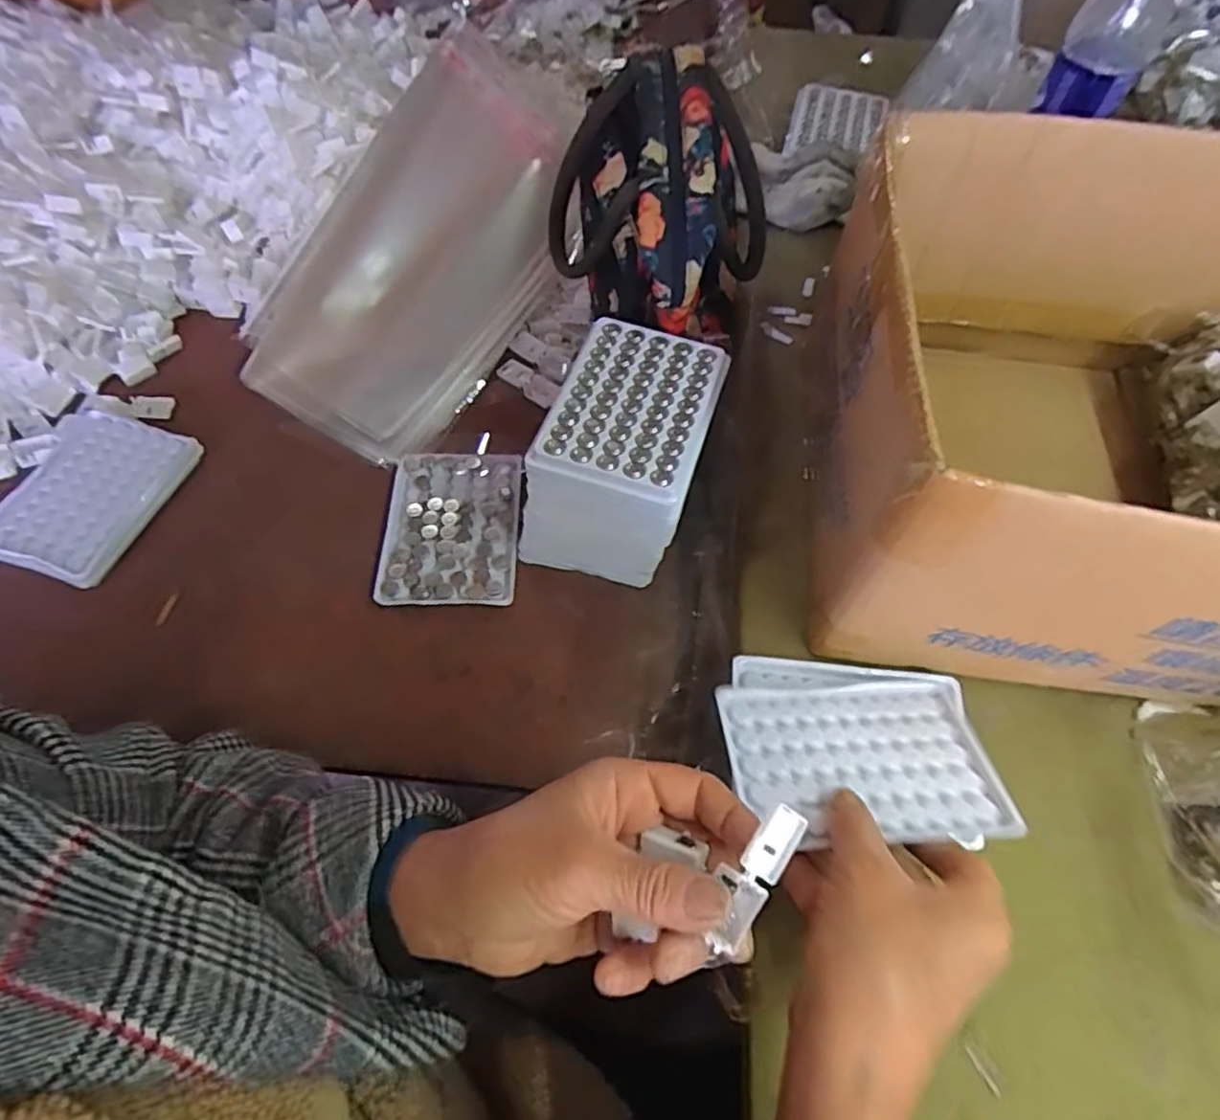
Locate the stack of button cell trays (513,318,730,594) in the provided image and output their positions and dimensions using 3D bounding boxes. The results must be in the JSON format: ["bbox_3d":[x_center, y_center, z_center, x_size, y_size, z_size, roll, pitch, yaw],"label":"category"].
[{"bbox_3d":[0.010,-0.068,0.455,0.101,0.108,0.127,17,60,8],"label":"stack of button cell trays"}]

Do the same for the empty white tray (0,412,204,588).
[{"bbox_3d":[-0.378,-0.048,0.496,0.112,0.013,0.127,15,60,7],"label":"empty white tray"}]

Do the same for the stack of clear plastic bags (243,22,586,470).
[{"bbox_3d":[-0.145,-0.283,0.587,0.199,0.048,0.402,26,76,5],"label":"stack of clear plastic bags"}]

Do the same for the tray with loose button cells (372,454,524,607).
[{"bbox_3d":[-0.113,-0.024,0.493,0.094,0.008,0.122,0,59,-2],"label":"tray with loose button cells"}]

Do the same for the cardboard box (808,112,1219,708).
[{"bbox_3d":[0.327,-0.082,0.396,0.390,0.163,0.298,7,59,2],"label":"cardboard box"}]

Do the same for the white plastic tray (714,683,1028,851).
[{"bbox_3d":[0.128,0.102,0.354,0.131,0.006,0.090,-2,40,-1],"label":"white plastic tray"}]

